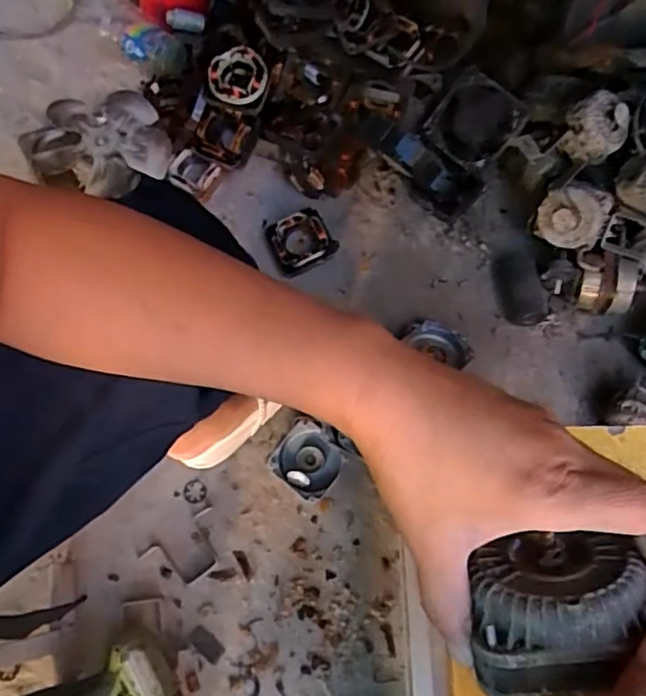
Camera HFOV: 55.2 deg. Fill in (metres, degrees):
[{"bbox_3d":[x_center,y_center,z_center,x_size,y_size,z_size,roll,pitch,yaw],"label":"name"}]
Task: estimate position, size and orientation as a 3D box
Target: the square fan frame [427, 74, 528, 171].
[{"bbox_3d":[0.218,-0.324,0.884,0.117,0.048,0.112,38,117,6],"label":"square fan frame"}]

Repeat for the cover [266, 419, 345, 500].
[{"bbox_3d":[-0.018,0.144,0.791,0.084,0.029,0.077,39,75,13],"label":"cover"}]

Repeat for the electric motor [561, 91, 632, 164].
[{"bbox_3d":[0.353,-0.286,0.799,0.074,0.050,0.074,0,71,0],"label":"electric motor"}]

